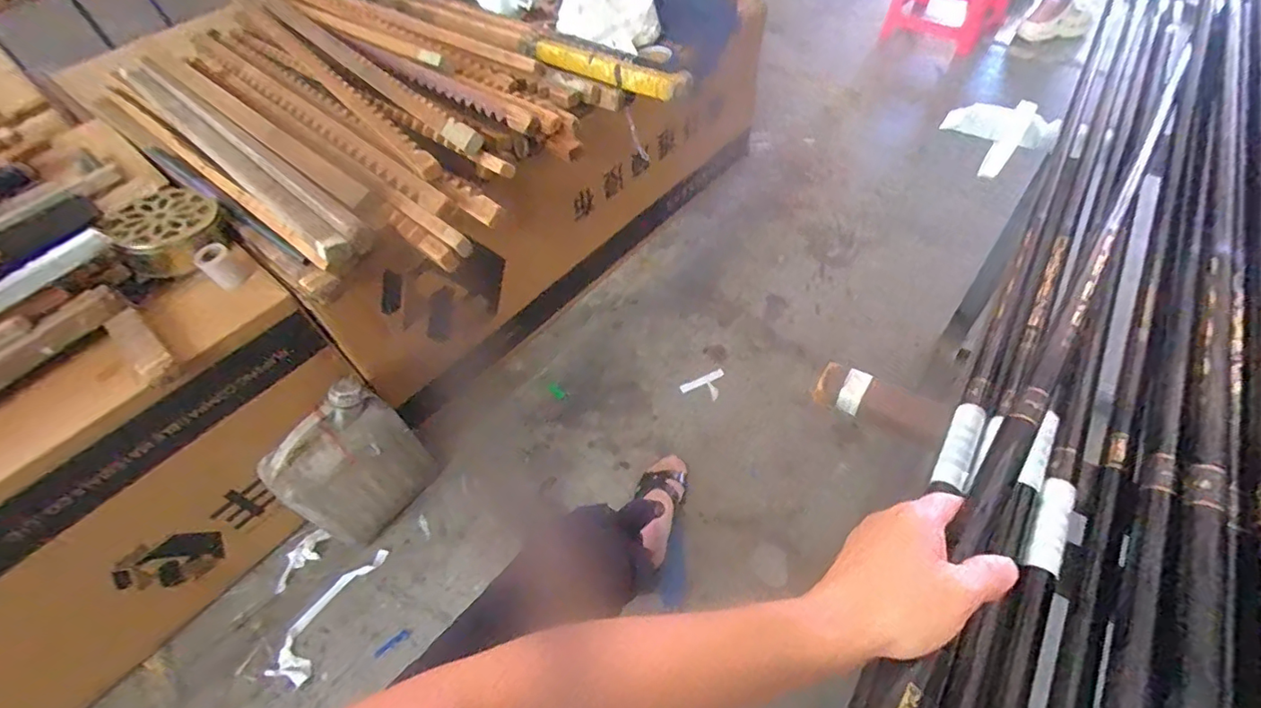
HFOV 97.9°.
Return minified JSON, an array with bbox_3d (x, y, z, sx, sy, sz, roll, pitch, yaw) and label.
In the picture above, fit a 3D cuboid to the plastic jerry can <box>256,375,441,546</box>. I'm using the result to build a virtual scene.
[{"bbox_3d":[-0.456,0.203,0.935,0.101,0.281,0.202,29,61,24],"label":"plastic jerry can"}]

